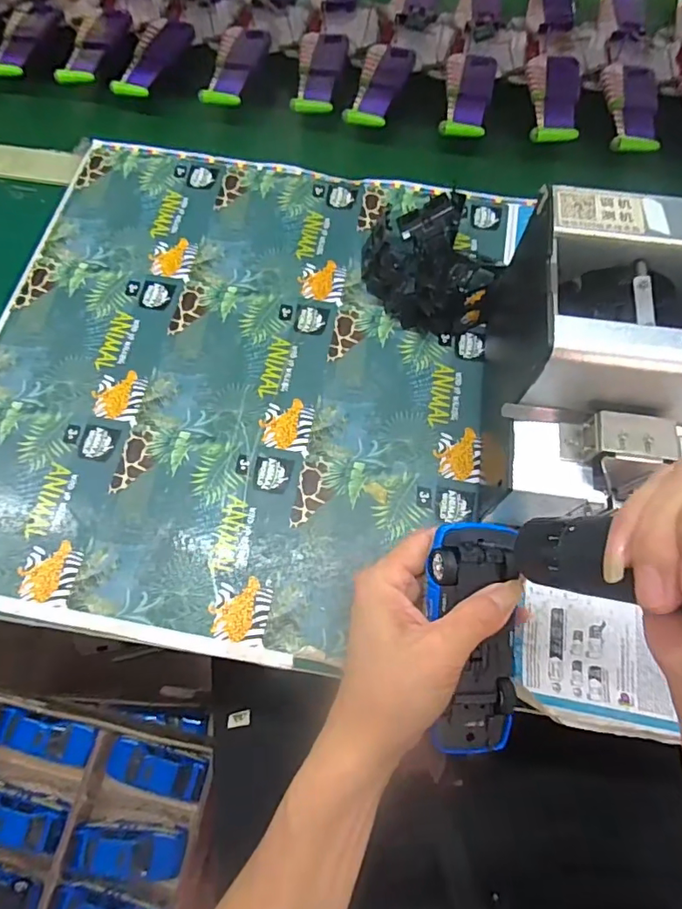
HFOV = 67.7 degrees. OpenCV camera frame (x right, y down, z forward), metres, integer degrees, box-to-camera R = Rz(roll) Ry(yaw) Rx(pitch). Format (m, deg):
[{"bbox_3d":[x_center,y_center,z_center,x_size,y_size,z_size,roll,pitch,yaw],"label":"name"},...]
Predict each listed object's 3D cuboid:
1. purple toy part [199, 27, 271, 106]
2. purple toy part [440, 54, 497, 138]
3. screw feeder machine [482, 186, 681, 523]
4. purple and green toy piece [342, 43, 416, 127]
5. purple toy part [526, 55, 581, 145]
[{"bbox_3d":[-0.113,-0.406,0.532,0.048,0.015,0.117,13,68,5],"label":"purple toy part"},{"bbox_3d":[0.131,-0.368,0.522,0.049,0.012,0.113,8,67,3],"label":"purple toy part"},{"bbox_3d":[0.174,-0.058,0.343,0.123,0.147,0.155,4,67,1],"label":"screw feeder machine"},{"bbox_3d":[0.038,-0.383,0.526,0.047,0.012,0.124,18,68,7],"label":"purple and green toy piece"},{"bbox_3d":[0.215,-0.359,0.513,0.049,0.018,0.116,6,70,2],"label":"purple toy part"}]

